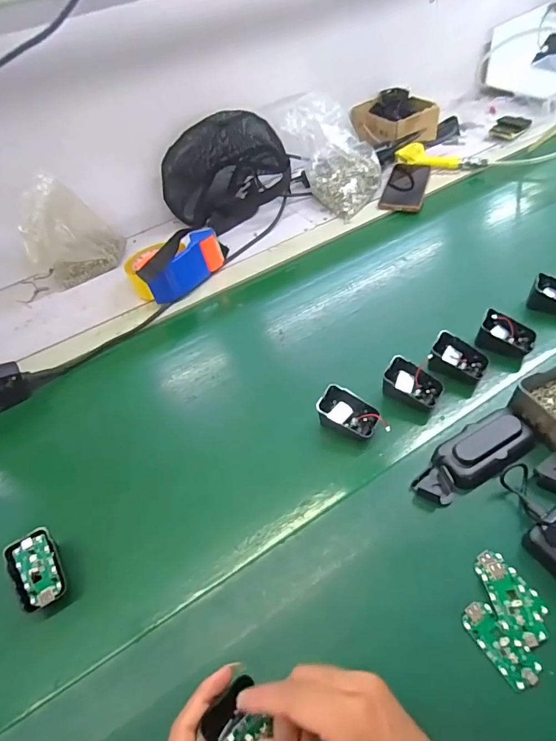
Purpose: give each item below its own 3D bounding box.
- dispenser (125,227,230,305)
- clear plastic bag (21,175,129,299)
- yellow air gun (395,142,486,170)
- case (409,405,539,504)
[{"bbox_3d":[-0.179,-0.187,0.715,0.112,0.068,0.164,28,57,28],"label":"dispenser"},{"bbox_3d":[-0.360,-0.232,0.734,0.148,0.160,0.097,-16,48,-7],"label":"clear plastic bag"},{"bbox_3d":[0.334,-0.438,0.883,0.175,0.039,0.043,15,52,20],"label":"yellow air gun"},{"bbox_3d":[0.206,0.087,0.449,0.142,0.026,0.048,-26,50,-16],"label":"case"}]

